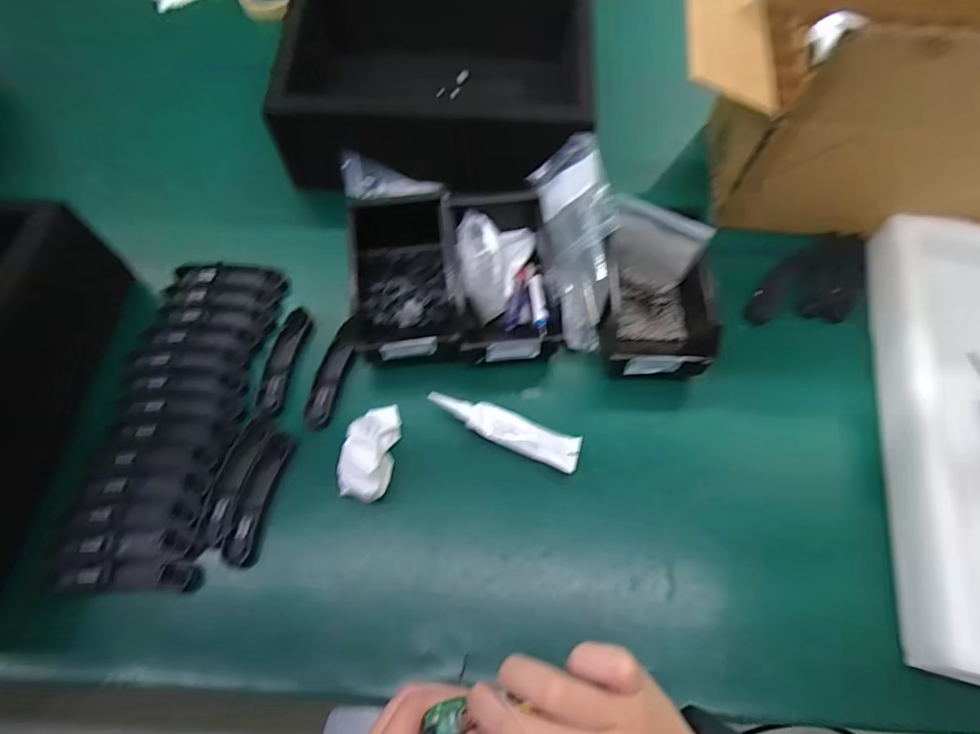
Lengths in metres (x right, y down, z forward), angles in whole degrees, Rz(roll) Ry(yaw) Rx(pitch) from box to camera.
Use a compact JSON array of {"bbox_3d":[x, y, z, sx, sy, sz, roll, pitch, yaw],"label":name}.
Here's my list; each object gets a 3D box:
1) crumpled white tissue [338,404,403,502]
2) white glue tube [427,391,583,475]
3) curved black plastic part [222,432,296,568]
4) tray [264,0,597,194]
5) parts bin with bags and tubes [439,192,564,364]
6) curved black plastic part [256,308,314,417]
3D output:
[{"bbox_3d":[-0.112,0.072,0.482,0.045,0.054,0.097,11,66,6],"label":"crumpled white tissue"},{"bbox_3d":[0.014,0.059,0.506,0.152,0.026,0.037,22,68,10],"label":"white glue tube"},{"bbox_3d":[-0.216,0.120,0.482,0.028,0.015,0.121,10,66,5],"label":"curved black plastic part"},{"bbox_3d":[-0.052,-0.520,0.751,0.337,0.152,0.644,1,66,1],"label":"tray"},{"bbox_3d":[0.010,-0.102,0.550,0.107,0.086,0.189,-10,66,-3],"label":"parts bin with bags and tubes"},{"bbox_3d":[-0.216,-0.007,0.534,0.031,0.019,0.115,7,66,4],"label":"curved black plastic part"}]

